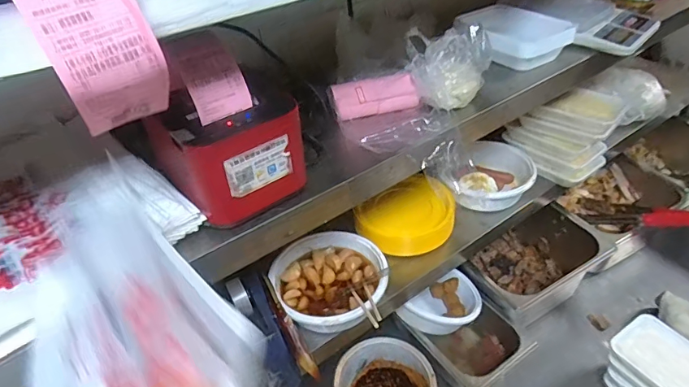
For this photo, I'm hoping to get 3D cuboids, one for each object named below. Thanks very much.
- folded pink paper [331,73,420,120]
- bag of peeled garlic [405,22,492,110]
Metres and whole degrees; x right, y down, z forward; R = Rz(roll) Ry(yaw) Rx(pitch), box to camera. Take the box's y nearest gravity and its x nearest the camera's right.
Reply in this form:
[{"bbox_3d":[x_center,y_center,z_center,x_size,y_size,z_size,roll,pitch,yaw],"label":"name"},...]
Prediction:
[{"bbox_3d":[0.040,-0.125,0.609,0.105,0.025,0.053,-12,71,-4],"label":"folded pink paper"},{"bbox_3d":[0.134,-0.168,0.611,0.107,0.083,0.098,4,40,11],"label":"bag of peeled garlic"}]

